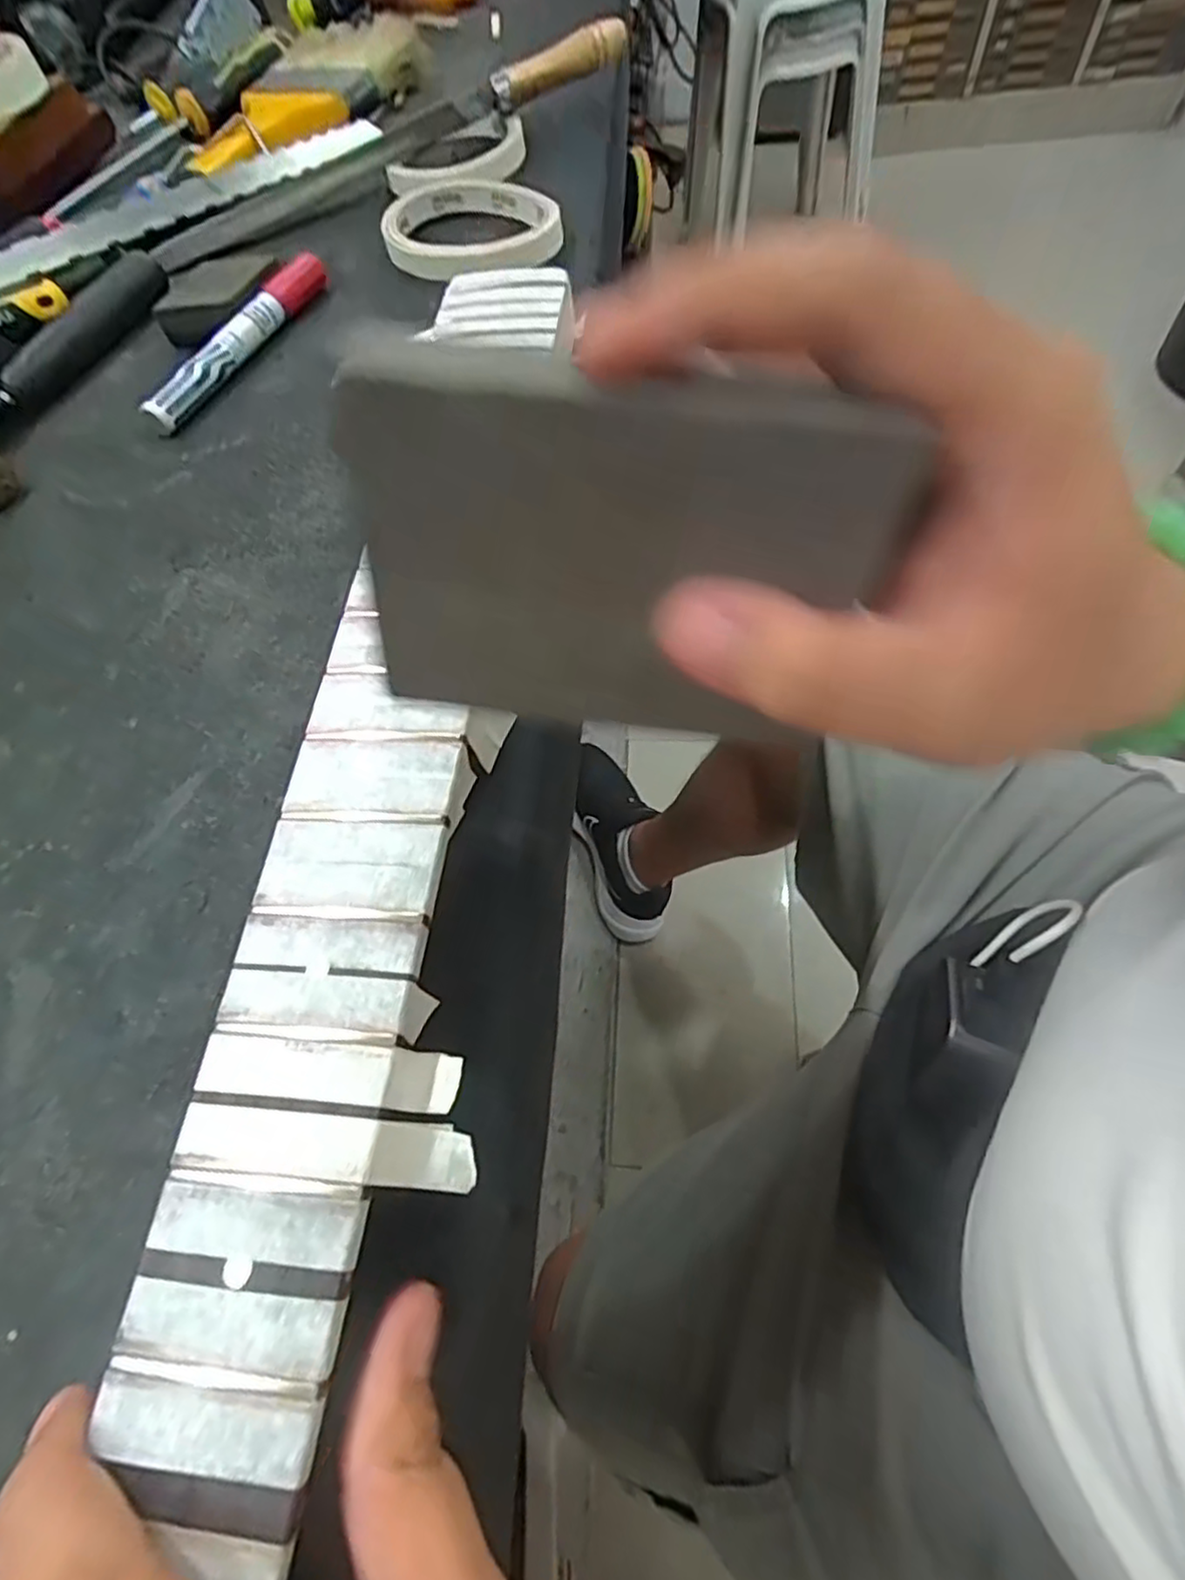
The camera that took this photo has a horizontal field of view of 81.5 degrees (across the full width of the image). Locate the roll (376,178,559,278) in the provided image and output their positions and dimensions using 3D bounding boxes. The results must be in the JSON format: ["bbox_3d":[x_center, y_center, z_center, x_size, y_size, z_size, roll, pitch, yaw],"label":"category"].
[{"bbox_3d":[-0.064,-0.306,0.377,0.107,0.022,0.072,30,70,20],"label":"roll"}]

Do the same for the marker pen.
[{"bbox_3d":[-0.175,-0.226,0.341,0.013,0.018,0.124,24,68,18],"label":"marker pen"}]

